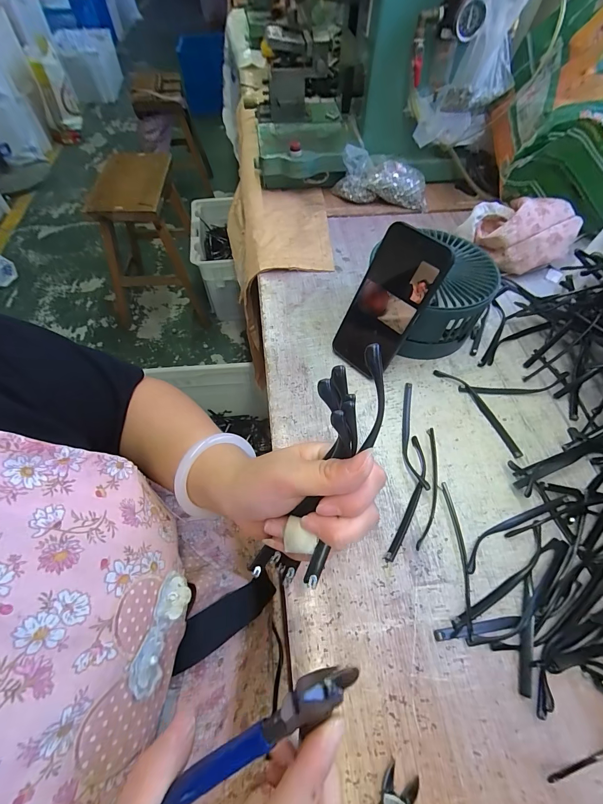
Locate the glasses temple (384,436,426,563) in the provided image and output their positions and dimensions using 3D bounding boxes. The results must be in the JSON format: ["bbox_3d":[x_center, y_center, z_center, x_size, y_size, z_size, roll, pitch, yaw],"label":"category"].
[{"bbox_3d":[0.114,0.098,0.350,0.021,0.008,0.138,19,59,10],"label":"glasses temple"}]

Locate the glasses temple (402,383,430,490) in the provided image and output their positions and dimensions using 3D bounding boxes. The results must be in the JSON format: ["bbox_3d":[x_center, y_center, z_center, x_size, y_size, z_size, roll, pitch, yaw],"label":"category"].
[{"bbox_3d":[0.126,0.033,0.386,0.018,0.015,0.138,4,58,1],"label":"glasses temple"}]

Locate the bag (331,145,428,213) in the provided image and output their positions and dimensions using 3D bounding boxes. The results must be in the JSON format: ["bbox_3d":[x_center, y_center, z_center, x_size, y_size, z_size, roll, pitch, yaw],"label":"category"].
[{"bbox_3d":[0.151,-0.414,0.622,0.176,0.078,0.060,12,58,6],"label":"bag"}]

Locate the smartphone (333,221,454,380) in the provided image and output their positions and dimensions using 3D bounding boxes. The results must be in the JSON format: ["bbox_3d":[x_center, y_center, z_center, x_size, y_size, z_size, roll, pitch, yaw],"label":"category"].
[{"bbox_3d":[0.097,-0.109,0.391,0.076,0.165,0.011,41,38,17],"label":"smartphone"}]

